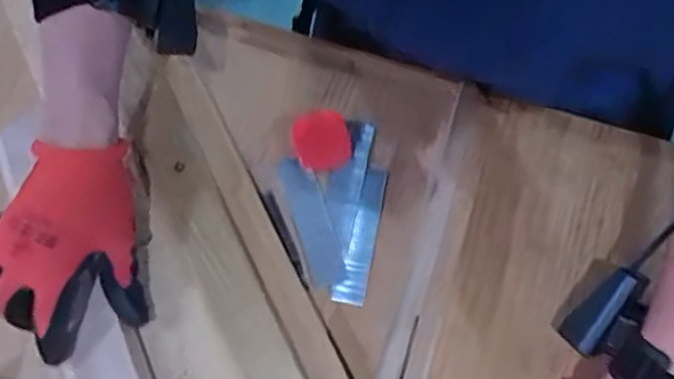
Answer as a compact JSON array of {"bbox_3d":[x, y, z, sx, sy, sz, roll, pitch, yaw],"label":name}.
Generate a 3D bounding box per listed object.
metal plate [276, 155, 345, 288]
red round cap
[{"bbox_3d":[-0.022,0.025,0.473,0.029,0.005,0.109,-18,74,-8],"label":"metal plate"},{"bbox_3d":[-0.014,-0.042,0.493,0.048,0.009,0.054,-15,73,-7],"label":"red round cap"}]

